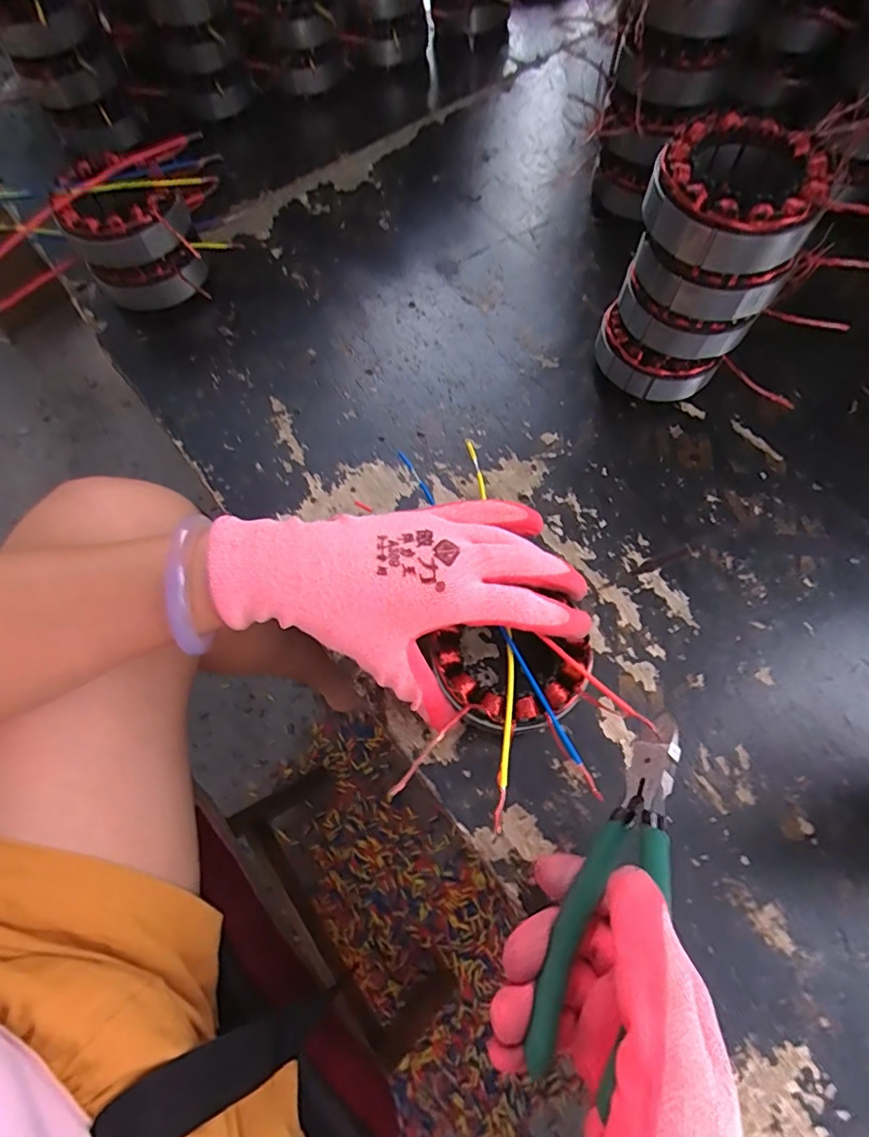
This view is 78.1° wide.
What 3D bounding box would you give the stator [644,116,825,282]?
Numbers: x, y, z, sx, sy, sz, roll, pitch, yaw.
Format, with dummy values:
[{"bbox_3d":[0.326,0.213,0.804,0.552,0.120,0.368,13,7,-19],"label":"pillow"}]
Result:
[{"bbox_3d":[0.160,-0.199,0.287,0.083,0.032,0.082,-1,67,2],"label":"stator"}]

